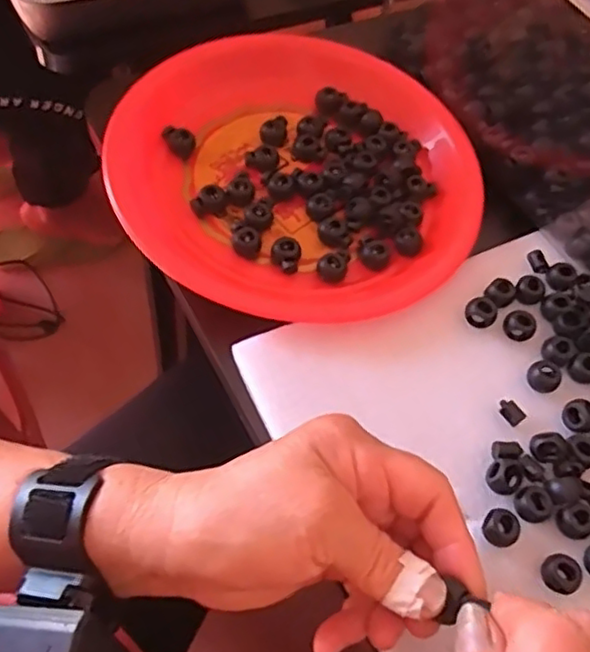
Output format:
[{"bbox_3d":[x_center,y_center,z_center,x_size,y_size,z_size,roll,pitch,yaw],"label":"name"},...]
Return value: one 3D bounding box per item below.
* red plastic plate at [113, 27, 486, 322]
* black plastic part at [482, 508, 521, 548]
[{"bbox_3d":[0.003,-0.096,0.412,0.220,0.031,0.211,1,64,-3],"label":"red plastic plate"},{"bbox_3d":[0.100,0.097,0.315,0.017,0.010,0.016,1,64,-3],"label":"black plastic part"}]

